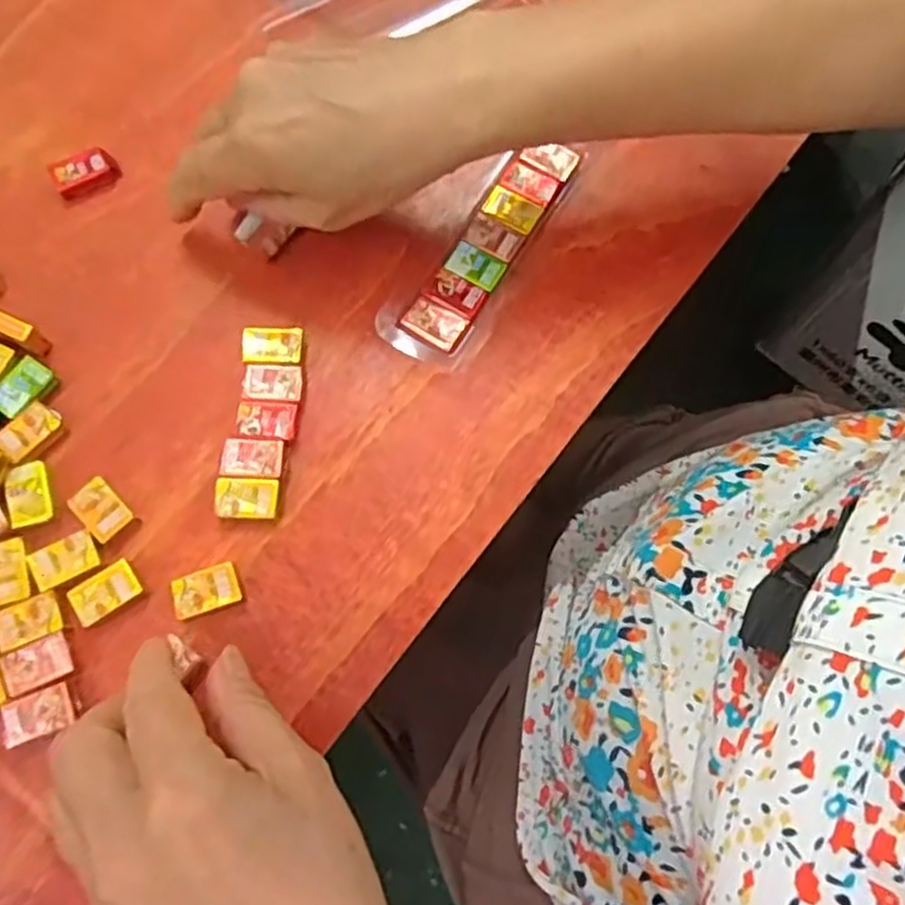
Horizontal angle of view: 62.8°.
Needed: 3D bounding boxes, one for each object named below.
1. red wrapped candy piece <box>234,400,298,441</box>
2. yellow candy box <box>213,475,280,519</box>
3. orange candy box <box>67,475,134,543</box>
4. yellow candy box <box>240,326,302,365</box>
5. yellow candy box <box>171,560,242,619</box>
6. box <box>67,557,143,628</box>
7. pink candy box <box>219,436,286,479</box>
[{"bbox_3d":[-0.079,-0.013,0.317,0.025,0.008,0.016,3,74,0],"label":"red wrapped candy piece"},{"bbox_3d":[-0.085,0.019,0.308,0.026,0.009,0.017,4,74,0],"label":"yellow candy box"},{"bbox_3d":[-0.144,0.023,0.304,0.025,0.004,0.017,43,78,10],"label":"orange candy box"},{"bbox_3d":[-0.079,-0.046,0.327,0.026,0.007,0.018,-2,74,-2],"label":"yellow candy box"},{"bbox_3d":[-0.098,0.055,0.296,0.025,0.009,0.017,-21,76,-7],"label":"yellow candy box"},{"bbox_3d":[-0.138,0.056,0.294,0.026,0.004,0.017,-36,78,-10],"label":"box"},{"bbox_3d":[-0.084,0.003,0.313,0.024,0.009,0.017,3,74,0],"label":"pink candy box"}]

